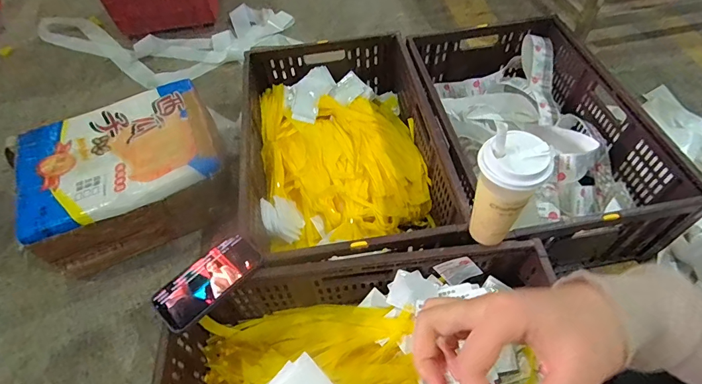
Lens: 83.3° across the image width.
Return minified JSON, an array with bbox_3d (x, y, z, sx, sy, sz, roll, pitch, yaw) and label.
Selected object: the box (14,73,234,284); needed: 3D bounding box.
[{"bbox_3d":[-0.508,-0.039,0.930,0.404,0.191,0.334,-22,56,-12],"label":"box"}]

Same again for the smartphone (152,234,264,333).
[{"bbox_3d":[-0.220,0.134,0.611,0.160,0.013,0.082,-39,61,-22],"label":"smartphone"}]

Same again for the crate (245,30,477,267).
[{"bbox_3d":[-0.022,-0.090,0.896,0.385,0.202,0.609,-8,55,-3],"label":"crate"}]

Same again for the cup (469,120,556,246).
[{"bbox_3d":[0.211,0.002,0.556,0.085,0.193,0.075,22,59,18],"label":"cup"}]

